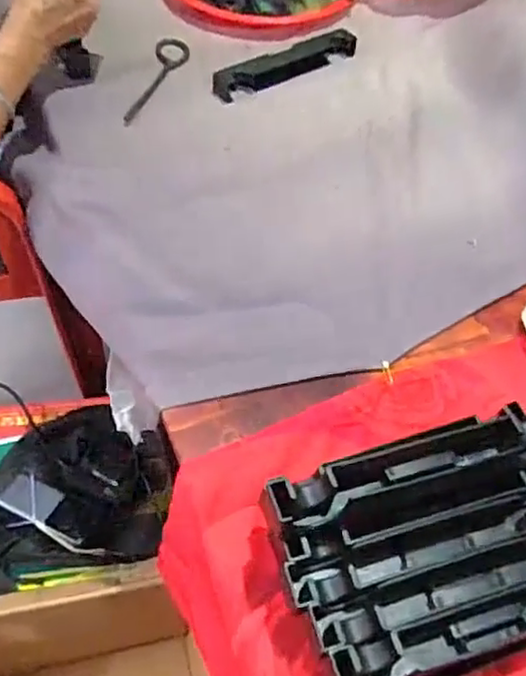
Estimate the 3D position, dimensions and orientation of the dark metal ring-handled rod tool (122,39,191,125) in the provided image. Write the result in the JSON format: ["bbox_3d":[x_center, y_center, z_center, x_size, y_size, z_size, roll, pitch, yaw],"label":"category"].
[{"bbox_3d":[-0.117,-0.293,0.747,0.039,0.012,0.178,8,53,1],"label":"dark metal ring-handled rod tool"}]

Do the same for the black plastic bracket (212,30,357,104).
[{"bbox_3d":[0.031,-0.323,0.772,0.200,0.024,0.035,-33,62,-26],"label":"black plastic bracket"}]

